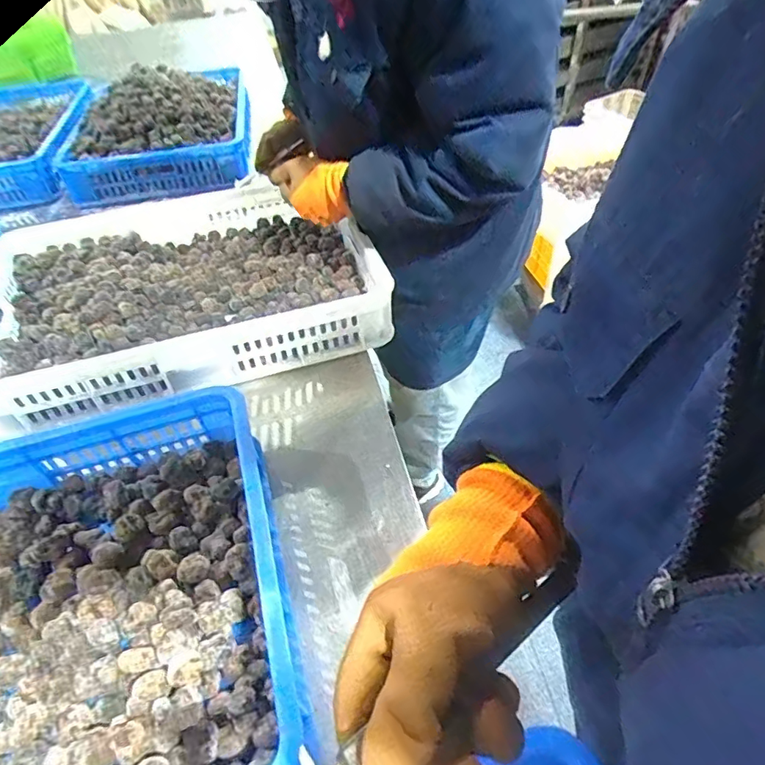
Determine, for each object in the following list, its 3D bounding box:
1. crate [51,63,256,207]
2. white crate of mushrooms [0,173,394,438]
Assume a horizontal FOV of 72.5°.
[{"bbox_3d":[-0.516,-0.628,1.229,0.386,0.183,0.476,-11,47,-7],"label":"crate"},{"bbox_3d":[-0.325,-0.165,0.829,0.581,0.104,0.407,-16,47,-11],"label":"white crate of mushrooms"}]

